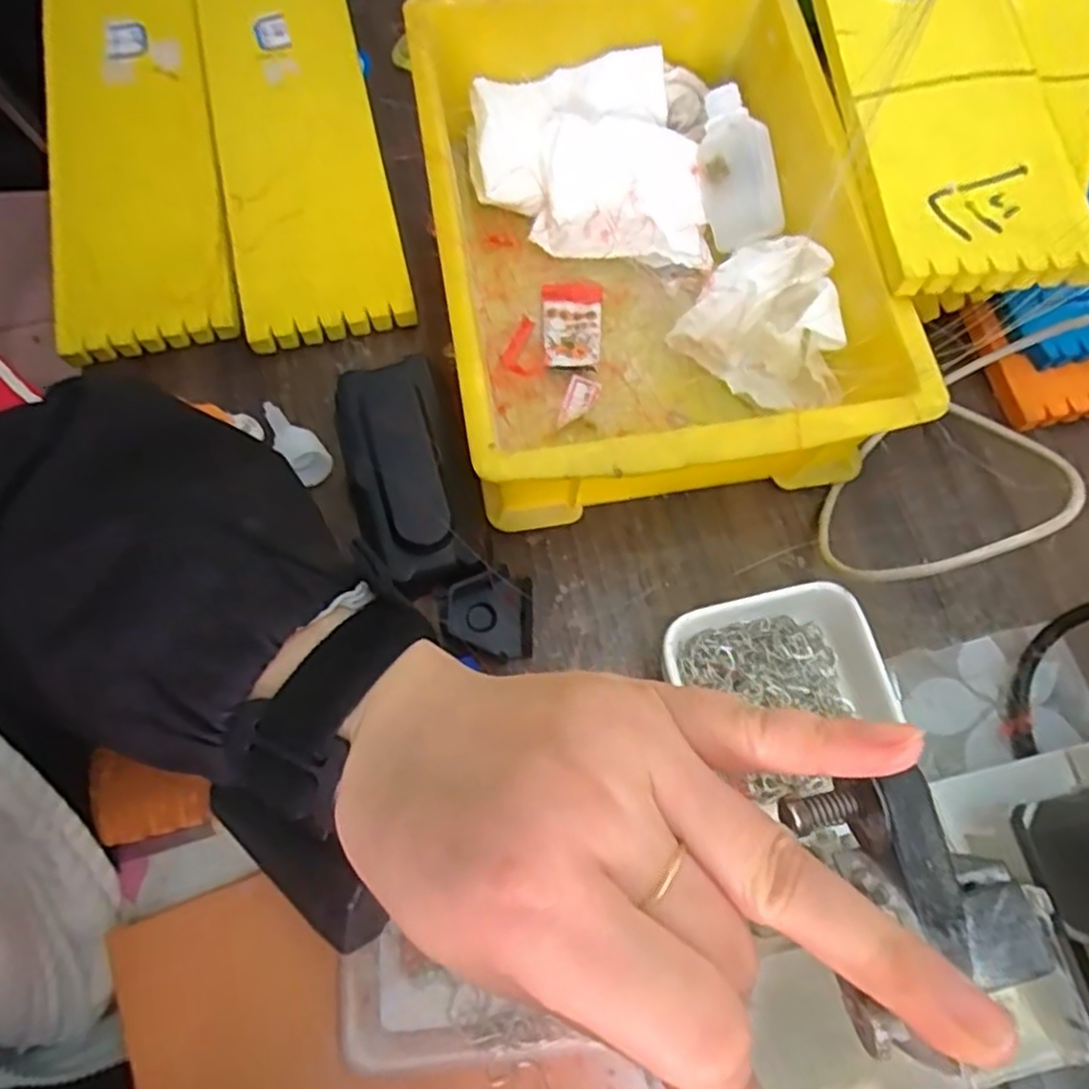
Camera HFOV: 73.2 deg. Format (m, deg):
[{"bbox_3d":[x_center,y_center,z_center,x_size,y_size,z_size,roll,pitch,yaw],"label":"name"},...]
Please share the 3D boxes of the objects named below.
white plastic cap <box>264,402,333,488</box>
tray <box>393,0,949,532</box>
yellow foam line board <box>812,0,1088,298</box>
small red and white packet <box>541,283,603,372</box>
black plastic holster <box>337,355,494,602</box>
[{"bbox_3d":[-0.114,-0.047,0.330,0.017,0.017,0.048,-42,78,-13],"label":"white plastic cap"},{"bbox_3d":[0.044,-0.137,0.336,0.180,0.076,0.248,-10,73,-4],"label":"tray"},{"bbox_3d":[0.163,-0.268,0.335,0.087,0.014,0.354,-3,72,-2],"label":"yellow foam line board"},{"bbox_3d":[0.013,-0.106,0.355,0.028,0.005,0.049,2,72,-1],"label":"small red and white packet"},{"bbox_3d":[-0.059,-0.032,0.320,0.050,0.028,0.108,-20,74,-7],"label":"black plastic holster"}]

